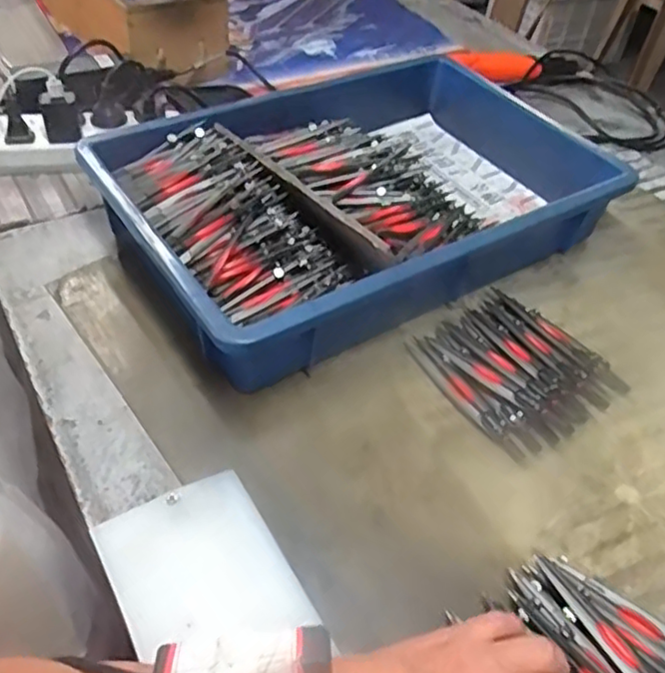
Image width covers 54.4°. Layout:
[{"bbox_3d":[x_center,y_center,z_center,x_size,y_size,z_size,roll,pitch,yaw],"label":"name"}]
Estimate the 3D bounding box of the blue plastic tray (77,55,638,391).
[{"bbox_3d":[0.030,-0.136,0.618,0.447,0.096,0.300,-25,52,-25],"label":"blue plastic tray"}]

